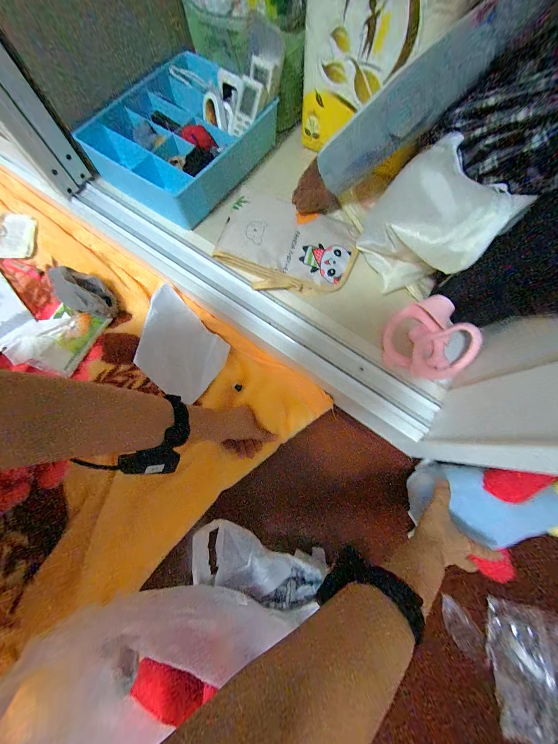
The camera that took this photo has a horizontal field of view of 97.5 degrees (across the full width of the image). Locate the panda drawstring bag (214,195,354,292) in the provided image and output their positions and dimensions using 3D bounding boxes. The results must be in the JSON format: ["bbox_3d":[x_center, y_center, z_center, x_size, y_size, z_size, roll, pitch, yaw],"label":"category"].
[{"bbox_3d":[0.019,-0.225,0.446,0.239,0.013,0.168,16,84,-5],"label":"panda drawstring bag"}]

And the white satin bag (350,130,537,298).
[{"bbox_3d":[0.223,-0.226,0.387,0.180,0.161,0.129,33,76,8],"label":"white satin bag"}]

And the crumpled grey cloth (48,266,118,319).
[{"bbox_3d":[-0.350,-0.144,0.436,0.109,0.076,0.065,38,76,9],"label":"crumpled grey cloth"}]

